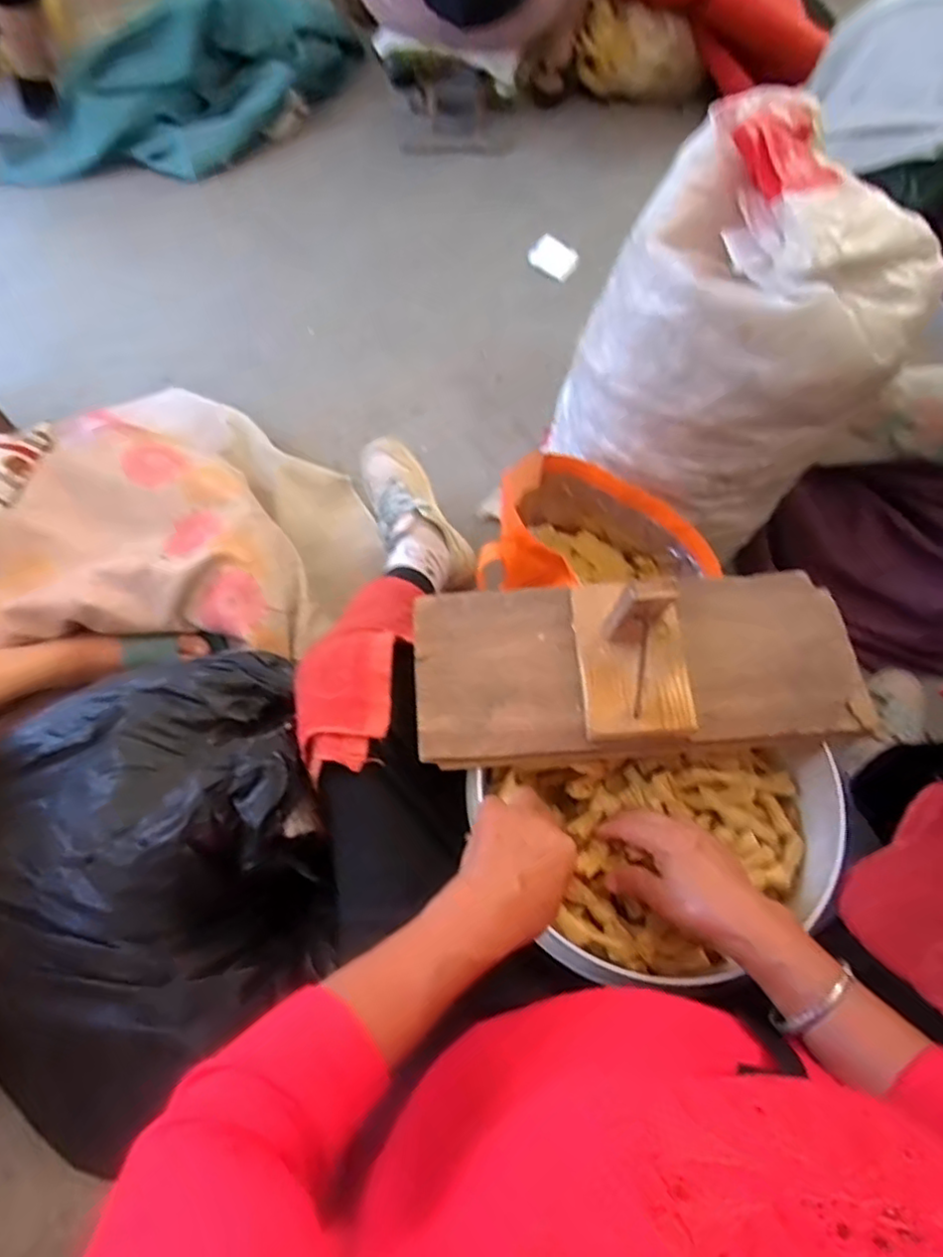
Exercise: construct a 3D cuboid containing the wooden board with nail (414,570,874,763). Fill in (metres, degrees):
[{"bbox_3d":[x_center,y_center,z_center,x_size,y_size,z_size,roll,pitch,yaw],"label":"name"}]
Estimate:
[{"bbox_3d":[0.146,0.008,0.533,0.382,0.138,0.151,-4,64,-1],"label":"wooden board with nail"}]

